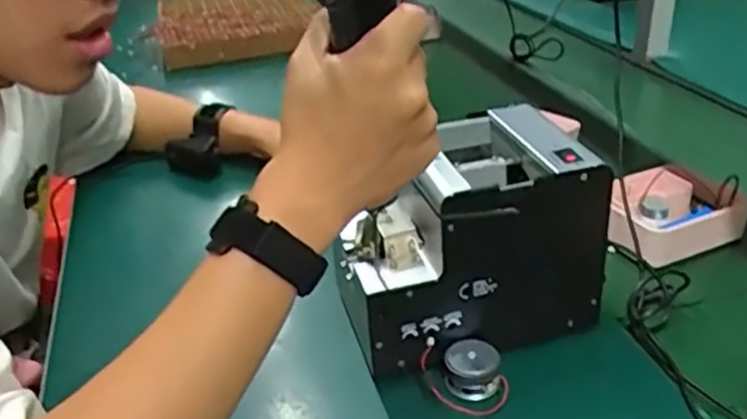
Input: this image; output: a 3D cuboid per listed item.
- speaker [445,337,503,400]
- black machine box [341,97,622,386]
[{"bbox_3d":[0.071,0.114,0.517,0.037,0.027,0.036,-3,29,2],"label":"speaker"},{"bbox_3d":[0.070,0.021,0.559,0.176,0.149,0.129,-8,29,-9],"label":"black machine box"}]

